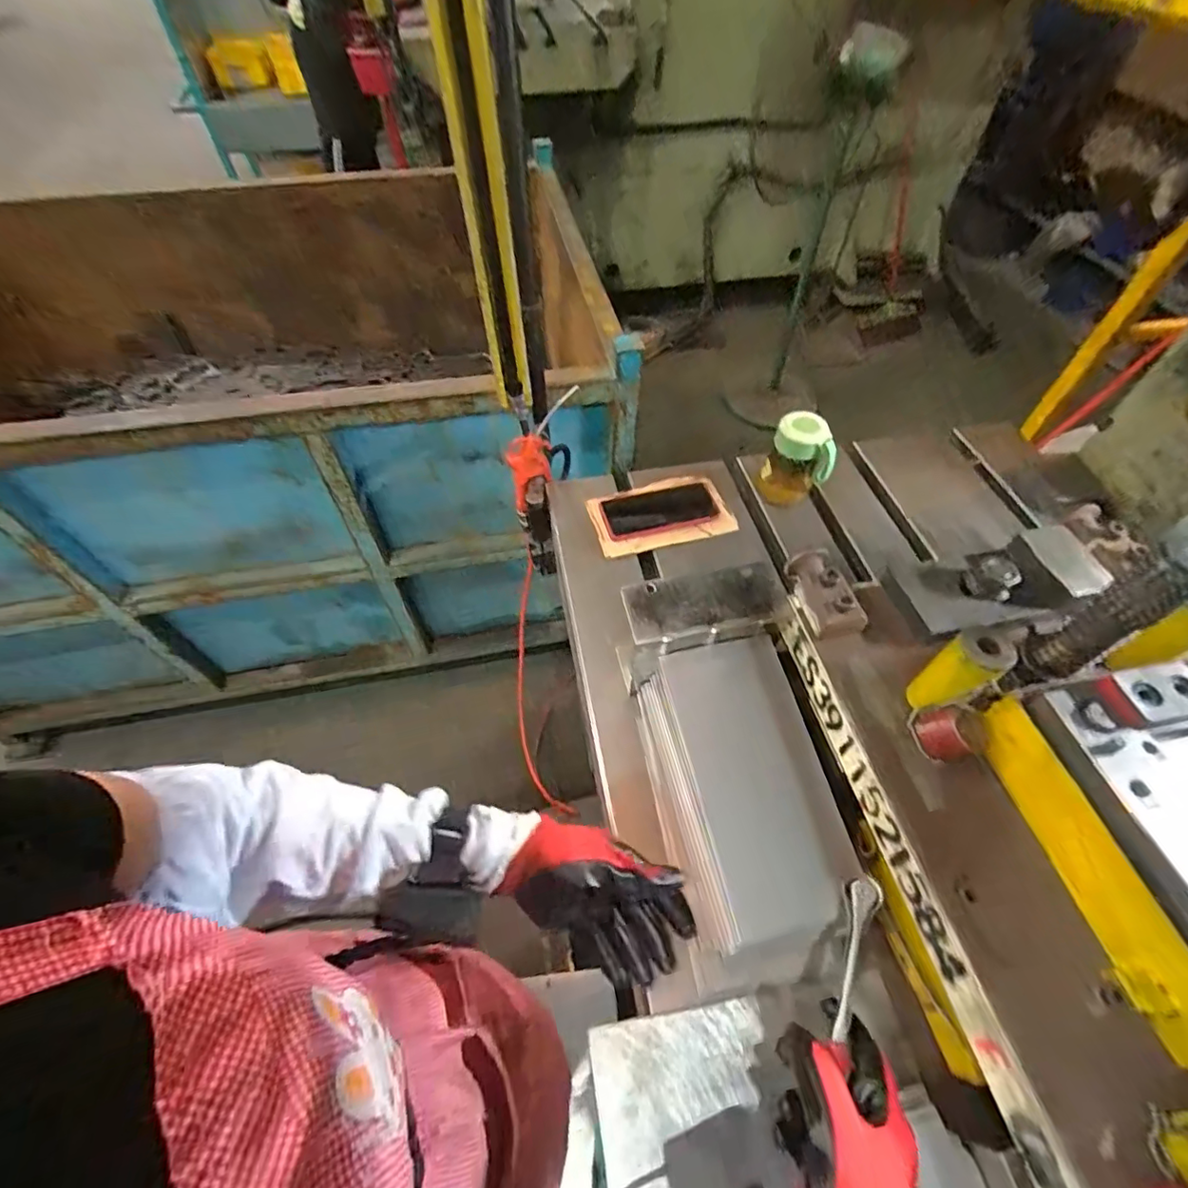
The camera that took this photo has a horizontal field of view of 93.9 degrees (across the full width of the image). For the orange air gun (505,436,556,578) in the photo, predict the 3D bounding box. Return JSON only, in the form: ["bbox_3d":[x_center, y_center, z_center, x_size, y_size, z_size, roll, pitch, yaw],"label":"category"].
[{"bbox_3d":[-0.092,-0.139,0.874,0.066,0.227,0.076,-10,27,-7],"label":"orange air gun"}]

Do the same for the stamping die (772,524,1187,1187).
[{"bbox_3d":[0.385,0.165,0.366,0.285,0.213,0.588,-10,55,-7],"label":"stamping die"}]

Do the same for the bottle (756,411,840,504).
[{"bbox_3d":[0.283,-0.177,0.783,0.059,0.143,0.077,-24,58,-17],"label":"bottle"}]

